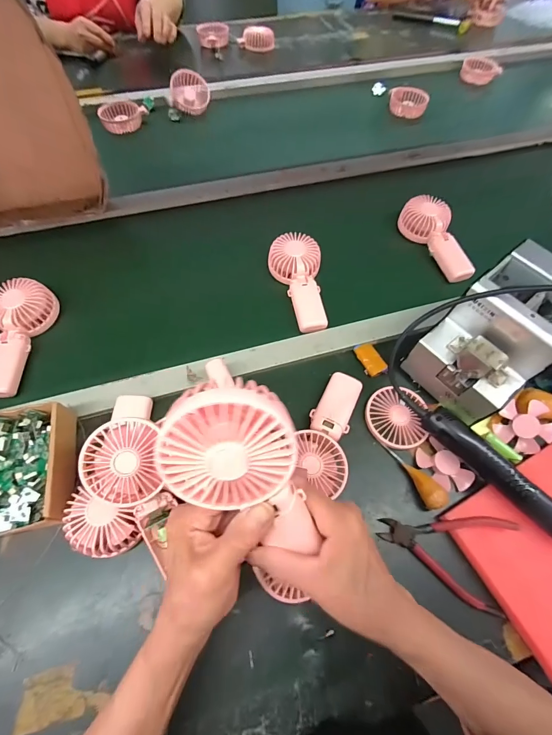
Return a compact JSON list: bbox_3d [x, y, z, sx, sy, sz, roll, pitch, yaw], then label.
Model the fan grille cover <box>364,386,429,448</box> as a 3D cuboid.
[{"bbox_3d":[0.168,0.068,0.472,0.081,0.017,0.087,11,63,4],"label":"fan grille cover"}]

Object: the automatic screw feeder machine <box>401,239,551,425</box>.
[{"bbox_3d":[0.292,-0.040,0.450,0.185,0.147,0.123,-36,69,-18],"label":"automatic screw feeder machine"}]

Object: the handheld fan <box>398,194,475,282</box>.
[{"bbox_3d":[0.300,-0.232,0.622,0.079,0.043,0.183,-34,69,24],"label":"handheld fan"}]

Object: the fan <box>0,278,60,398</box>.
[{"bbox_3d":[-0.390,-0.046,0.494,0.077,0.046,0.175,5,63,1],"label":"fan"}]

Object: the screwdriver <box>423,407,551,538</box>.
[{"bbox_3d":[0.278,0.132,0.410,0.035,0.033,0.217,-36,69,-18],"label":"screwdriver"}]

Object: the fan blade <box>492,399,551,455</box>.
[{"bbox_3d":[0.340,0.079,0.461,0.070,0.011,0.065,-4,76,19],"label":"fan blade"}]

